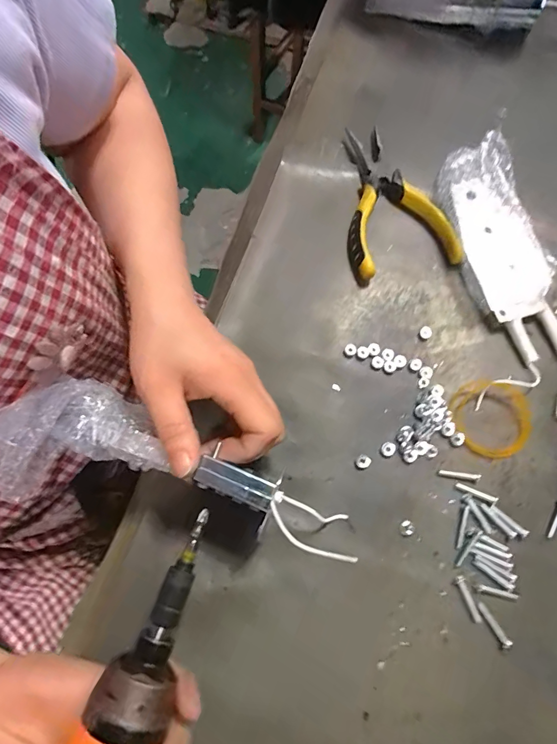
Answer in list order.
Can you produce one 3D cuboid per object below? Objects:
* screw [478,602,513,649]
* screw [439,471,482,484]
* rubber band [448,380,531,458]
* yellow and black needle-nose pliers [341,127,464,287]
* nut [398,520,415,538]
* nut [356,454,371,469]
[{"bbox_3d":[0.135,0.159,0.242,0.006,0.005,0.030,-31,75,-9],"label":"screw"},{"bbox_3d":[0.127,0.072,0.270,0.027,0.004,0.005,7,73,2],"label":"screw"},{"bbox_3d":[0.155,0.034,0.279,0.057,0.010,0.053,13,73,4],"label":"rubber band"},{"bbox_3d":[0.089,-0.147,0.331,0.087,0.016,0.142,-13,73,-4],"label":"yellow and black needle-nose pliers"},{"bbox_3d":[0.086,0.105,0.259,0.010,0.004,0.011,0,73,0],"label":"nut"},{"bbox_3d":[0.060,0.063,0.272,0.009,0.004,0.010,41,77,11],"label":"nut"}]

